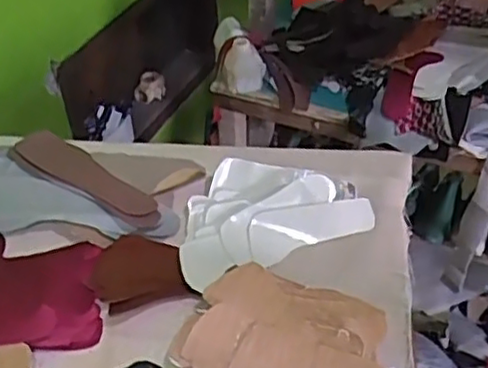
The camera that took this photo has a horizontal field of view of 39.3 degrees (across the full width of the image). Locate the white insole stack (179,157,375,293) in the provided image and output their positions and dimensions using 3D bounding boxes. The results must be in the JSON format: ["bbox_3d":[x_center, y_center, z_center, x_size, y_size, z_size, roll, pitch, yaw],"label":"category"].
[{"bbox_3d":[0.031,0.031,0.876,0.251,0.039,0.156,-16,44,-12],"label":"white insole stack"}]

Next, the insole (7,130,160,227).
[{"bbox_3d":[-0.219,-0.009,0.941,0.244,0.015,0.080,28,38,17],"label":"insole"}]

